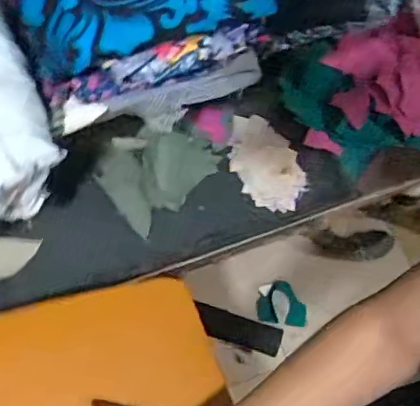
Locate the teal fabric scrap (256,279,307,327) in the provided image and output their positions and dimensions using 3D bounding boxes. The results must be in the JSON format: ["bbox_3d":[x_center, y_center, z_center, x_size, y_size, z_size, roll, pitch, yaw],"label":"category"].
[{"bbox_3d":[0.176,0.242,1.380,0.120,0.029,0.100,6,60,0],"label":"teal fabric scrap"}]

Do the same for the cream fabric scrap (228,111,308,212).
[{"bbox_3d":[0.083,-0.062,0.837,0.102,0.025,0.152,-4,61,-6],"label":"cream fabric scrap"}]

